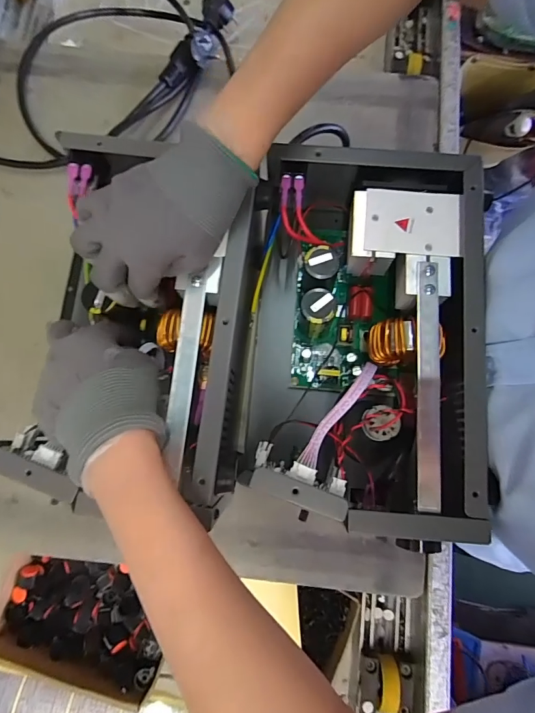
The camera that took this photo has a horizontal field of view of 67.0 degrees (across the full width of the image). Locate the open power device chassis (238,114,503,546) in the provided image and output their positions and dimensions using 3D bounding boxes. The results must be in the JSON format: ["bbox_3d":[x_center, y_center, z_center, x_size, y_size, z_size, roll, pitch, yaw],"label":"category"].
[{"bbox_3d":[0.071,-0.013,0.352,0.166,0.149,0.277,3,79,0],"label":"open power device chassis"}]

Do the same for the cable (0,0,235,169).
[{"bbox_3d":[-0.254,-0.398,0.518,0.429,0.086,0.350,-10,74,-4],"label":"cable"}]

